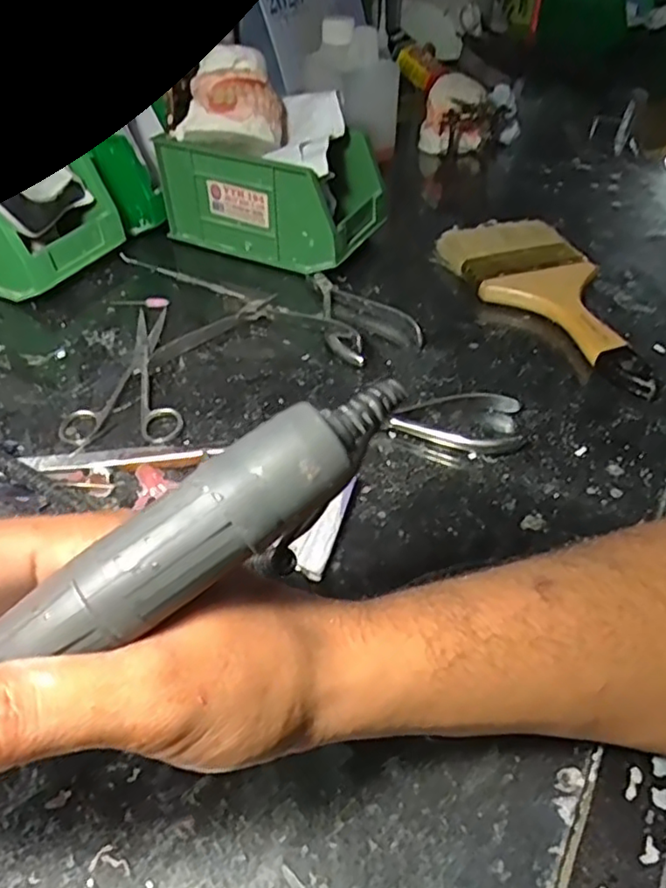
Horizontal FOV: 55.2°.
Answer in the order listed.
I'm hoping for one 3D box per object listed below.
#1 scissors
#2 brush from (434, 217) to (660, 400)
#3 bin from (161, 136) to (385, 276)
[{"bbox_3d":[-0.130,-0.050,0.427,0.072,0.006,0.136,0,44,-1],"label":"scissors"},{"bbox_3d":[0.173,-0.112,0.480,0.096,0.025,0.222,-15,46,-16],"label":"brush"},{"bbox_3d":[-0.048,-0.217,0.544,0.167,0.084,0.094,21,48,20],"label":"bin"}]

